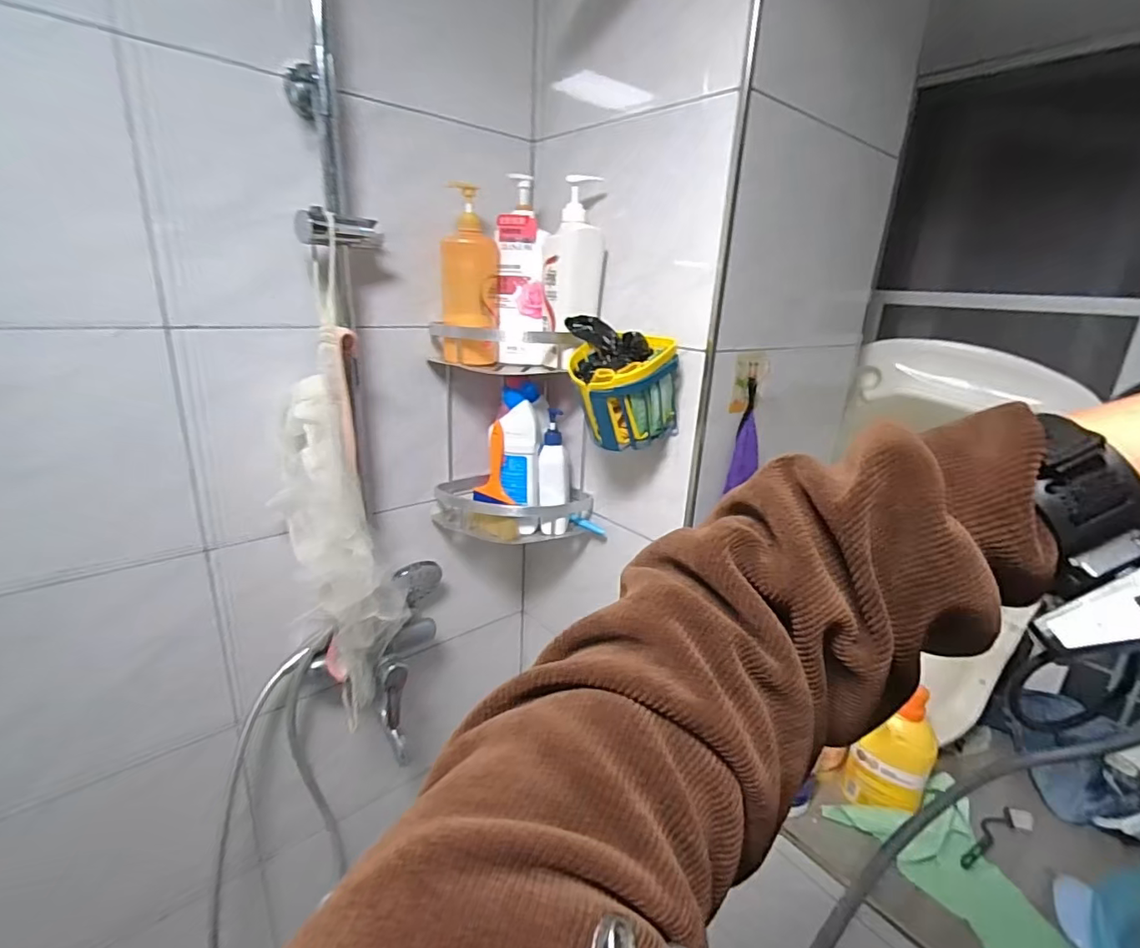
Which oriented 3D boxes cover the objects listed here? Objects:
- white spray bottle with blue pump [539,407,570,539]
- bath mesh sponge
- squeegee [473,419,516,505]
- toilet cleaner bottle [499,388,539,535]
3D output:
[{"bbox_3d":[-0.026,-0.001,0.939,0.054,0.193,0.073,3,19,-1],"label":"white spray bottle with blue pump"},{"bbox_3d":[-0.320,0.124,0.789,0.124,0.478,0.114,18,24,37],"label":"bath mesh sponge"},{"bbox_3d":[-0.128,-0.016,0.905,0.075,0.138,0.018,15,22,32],"label":"squeegee"},{"bbox_3d":[-0.082,-0.016,0.909,0.062,0.224,0.049,12,21,26],"label":"toilet cleaner bottle"}]

